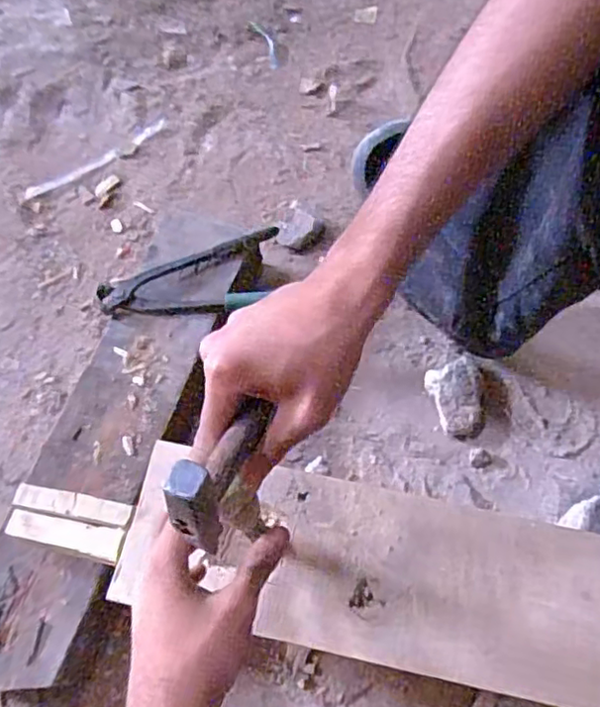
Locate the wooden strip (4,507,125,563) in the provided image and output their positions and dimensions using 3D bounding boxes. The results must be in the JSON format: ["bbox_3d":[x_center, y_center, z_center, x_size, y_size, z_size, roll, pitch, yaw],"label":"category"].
[{"bbox_3d":[-0.201,0.154,0.532,0.100,0.008,0.026,10,66,8],"label":"wooden strip"}]

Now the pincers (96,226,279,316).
[{"bbox_3d":[-0.109,-0.073,0.703,0.219,0.031,0.100,-25,66,-8],"label":"pincers"}]

